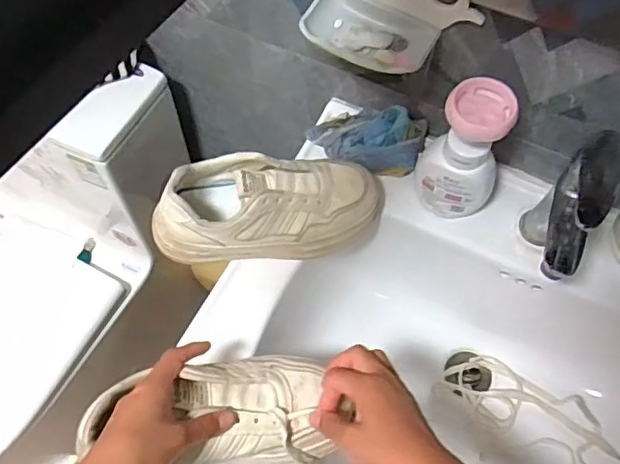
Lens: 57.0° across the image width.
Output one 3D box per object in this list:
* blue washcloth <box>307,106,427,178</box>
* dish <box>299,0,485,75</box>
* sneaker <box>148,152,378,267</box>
[{"bbox_3d":[0.065,-0.113,0.664,0.131,0.055,0.080,13,62,5],"label":"blue washcloth"},{"bbox_3d":[0.073,-0.211,0.545,0.158,0.073,0.085,19,62,8],"label":"dish"},{"bbox_3d":[-0.037,-0.027,0.597,0.247,0.093,0.086,-12,62,-8],"label":"sneaker"}]

